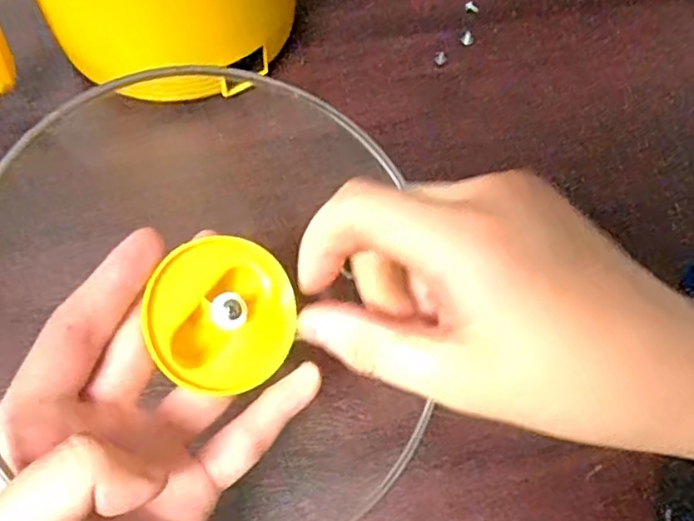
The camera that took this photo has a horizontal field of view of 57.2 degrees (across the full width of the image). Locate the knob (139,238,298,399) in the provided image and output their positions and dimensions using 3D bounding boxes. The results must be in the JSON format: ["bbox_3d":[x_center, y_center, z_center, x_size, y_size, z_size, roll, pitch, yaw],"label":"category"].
[{"bbox_3d":[-0.042,0.018,0.224,0.051,0.012,0.054,5,72,-23],"label":"knob"}]

